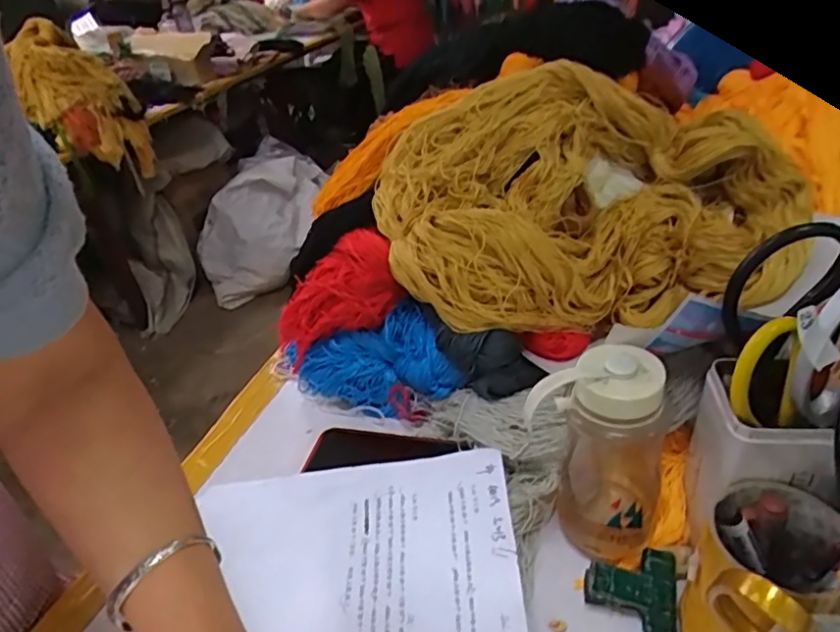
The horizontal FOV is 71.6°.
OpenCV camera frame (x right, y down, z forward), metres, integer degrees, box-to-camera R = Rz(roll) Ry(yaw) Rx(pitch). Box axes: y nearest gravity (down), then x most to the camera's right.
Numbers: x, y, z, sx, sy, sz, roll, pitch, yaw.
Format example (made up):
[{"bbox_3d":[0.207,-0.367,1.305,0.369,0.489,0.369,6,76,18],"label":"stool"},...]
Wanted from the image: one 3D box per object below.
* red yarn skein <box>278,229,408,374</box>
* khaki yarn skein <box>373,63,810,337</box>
[{"bbox_3d":[-0.093,-0.018,0.636,0.182,0.083,0.071,-36,23,30],"label":"red yarn skein"},{"bbox_3d":[0.153,-0.122,0.566,0.391,0.090,0.267,-5,76,1],"label":"khaki yarn skein"}]

